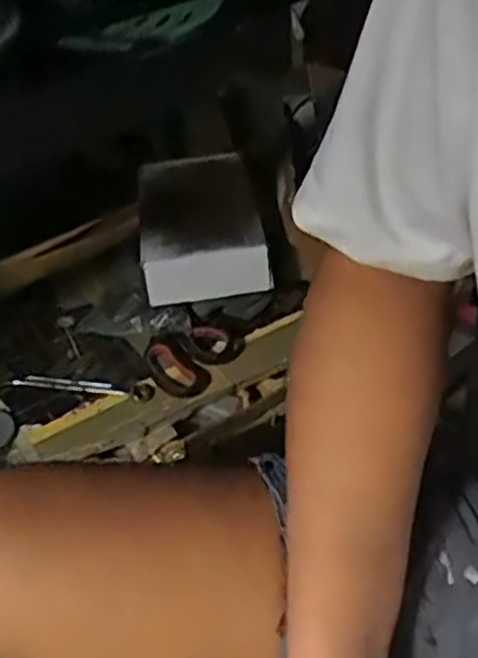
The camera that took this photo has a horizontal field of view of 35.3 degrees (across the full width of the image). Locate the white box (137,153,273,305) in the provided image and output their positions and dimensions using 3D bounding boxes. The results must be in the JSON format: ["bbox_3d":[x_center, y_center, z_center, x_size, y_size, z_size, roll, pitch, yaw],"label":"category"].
[{"bbox_3d":[-0.040,-0.117,0.810,0.128,0.052,0.228,-8,38,-3],"label":"white box"}]

